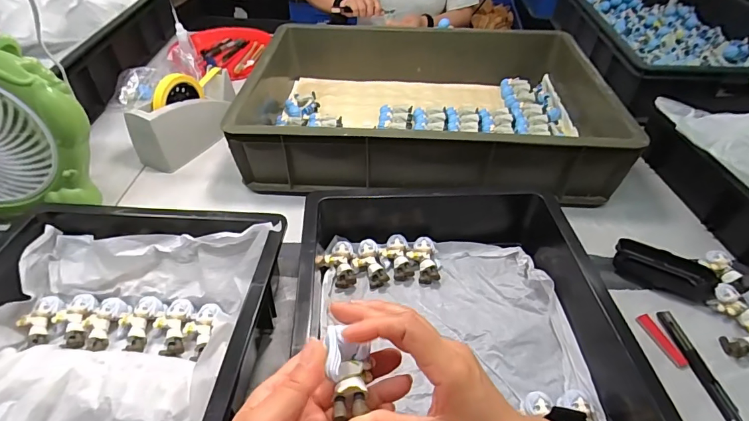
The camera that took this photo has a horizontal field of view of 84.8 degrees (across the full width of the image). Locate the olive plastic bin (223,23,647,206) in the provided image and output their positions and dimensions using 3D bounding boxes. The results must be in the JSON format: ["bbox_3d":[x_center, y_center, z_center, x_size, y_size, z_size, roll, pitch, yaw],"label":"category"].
[{"bbox_3d":[0.075,-0.196,0.743,0.582,0.119,0.423,0,44,-1],"label":"olive plastic bin"}]

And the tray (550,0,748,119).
[{"bbox_3d":[0.648,-0.377,0.898,0.348,0.110,0.591,-1,44,-2],"label":"tray"}]

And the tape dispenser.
[{"bbox_3d":[-0.318,-0.169,0.716,0.077,0.113,0.201,23,48,23],"label":"tape dispenser"}]

